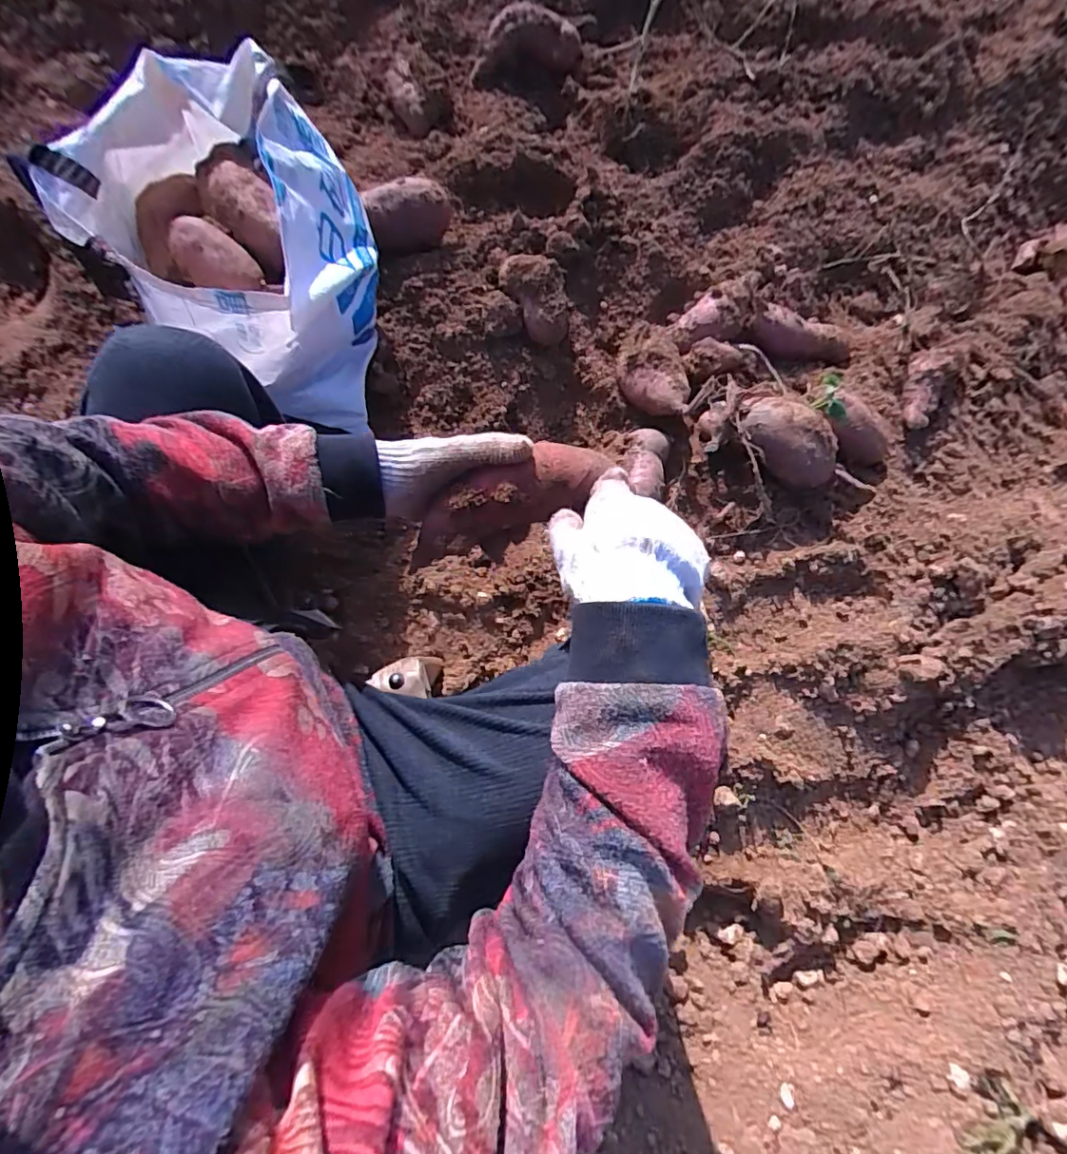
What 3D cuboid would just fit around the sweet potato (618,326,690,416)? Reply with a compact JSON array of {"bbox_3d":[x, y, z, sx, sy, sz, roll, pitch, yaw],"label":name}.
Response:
[{"bbox_3d":[0.180,-0.296,0.844,0.080,0.085,0.142,-19,83,-5],"label":"sweet potato"}]

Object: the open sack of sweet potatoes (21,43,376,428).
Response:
[{"bbox_3d":[-0.382,-0.432,0.728,0.327,0.276,0.356,10,75,2],"label":"open sack of sweet potatoes"}]

